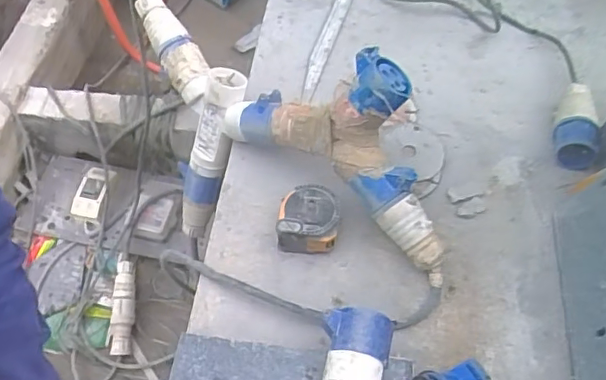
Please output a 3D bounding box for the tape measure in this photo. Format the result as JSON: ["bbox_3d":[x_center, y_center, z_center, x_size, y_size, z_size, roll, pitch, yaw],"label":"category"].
[{"bbox_3d":[0.006,0.032,0.613,0.064,0.044,0.066,4,58,3],"label":"tape measure"}]

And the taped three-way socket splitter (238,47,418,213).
[{"bbox_3d":[0.021,-0.082,0.591,0.229,0.124,0.094,27,61,18],"label":"taped three-way socket splitter"}]

